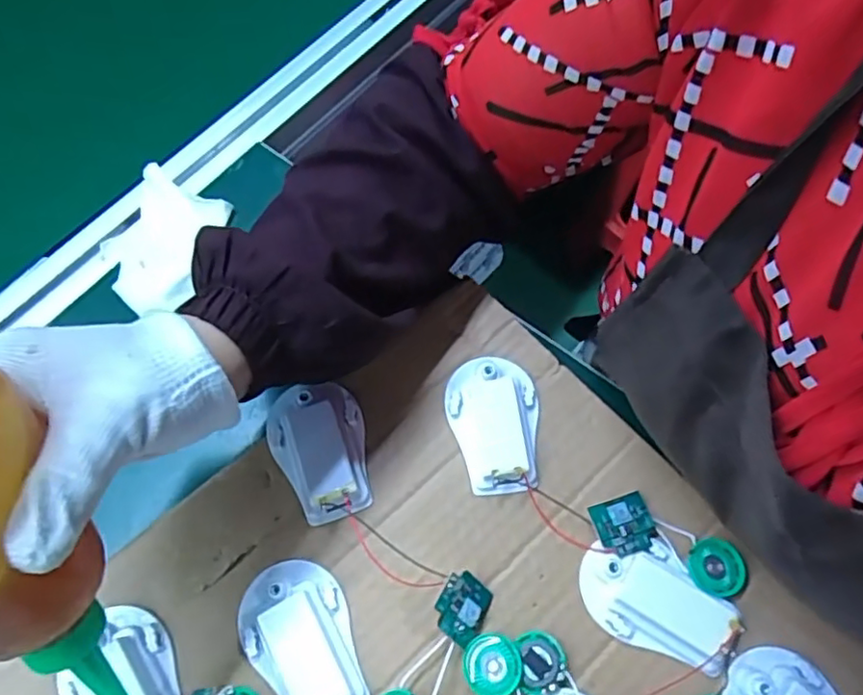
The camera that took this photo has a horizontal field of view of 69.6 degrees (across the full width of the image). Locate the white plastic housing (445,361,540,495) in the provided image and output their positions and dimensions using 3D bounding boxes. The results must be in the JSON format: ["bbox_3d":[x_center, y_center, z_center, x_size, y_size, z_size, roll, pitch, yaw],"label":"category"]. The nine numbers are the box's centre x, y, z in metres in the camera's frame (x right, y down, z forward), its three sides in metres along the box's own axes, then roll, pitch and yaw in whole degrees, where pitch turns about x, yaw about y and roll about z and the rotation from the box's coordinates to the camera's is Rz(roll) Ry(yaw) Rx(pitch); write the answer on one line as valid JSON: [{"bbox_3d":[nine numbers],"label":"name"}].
[{"bbox_3d":[0.037,0.042,0.357,0.051,0.017,0.080,-8,65,-2],"label":"white plastic housing"}]

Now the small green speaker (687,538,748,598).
[{"bbox_3d":[0.150,0.115,0.325,0.030,0.005,0.028,-4,65,0],"label":"small green speaker"}]

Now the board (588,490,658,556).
[{"bbox_3d":[0.104,0.096,0.335,0.030,0.010,0.029,-17,65,-6],"label":"board"}]

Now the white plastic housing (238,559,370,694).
[{"bbox_3d":[-0.065,0.146,0.309,0.052,0.015,0.079,-26,67,-10],"label":"white plastic housing"}]

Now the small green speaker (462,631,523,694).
[{"bbox_3d":[0.030,0.157,0.308,0.027,0.012,0.028,-1,65,2],"label":"small green speaker"}]

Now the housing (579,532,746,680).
[{"bbox_3d":[0.115,0.127,0.317,0.074,0.015,0.052,18,67,10],"label":"housing"}]

